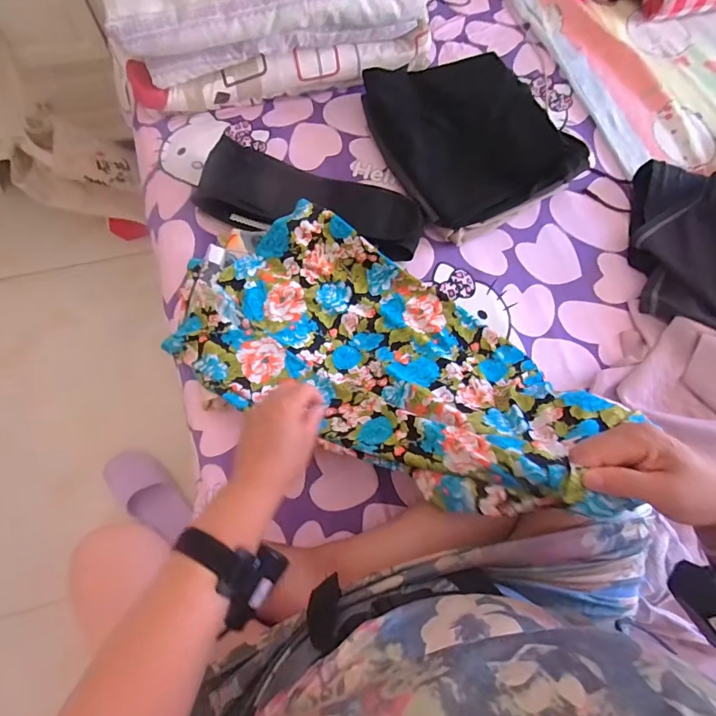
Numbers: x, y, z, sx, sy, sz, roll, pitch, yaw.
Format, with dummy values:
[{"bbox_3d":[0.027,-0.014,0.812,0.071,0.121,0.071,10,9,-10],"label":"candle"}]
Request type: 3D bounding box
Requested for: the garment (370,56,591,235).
[{"bbox_3d":[0.180,-0.383,0.741,0.256,0.096,0.324,-21,70,-11],"label":"garment"}]

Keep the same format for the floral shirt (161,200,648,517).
[{"bbox_3d":[0.017,-0.044,0.526,0.534,0.243,0.289,30,70,9],"label":"floral shirt"}]

